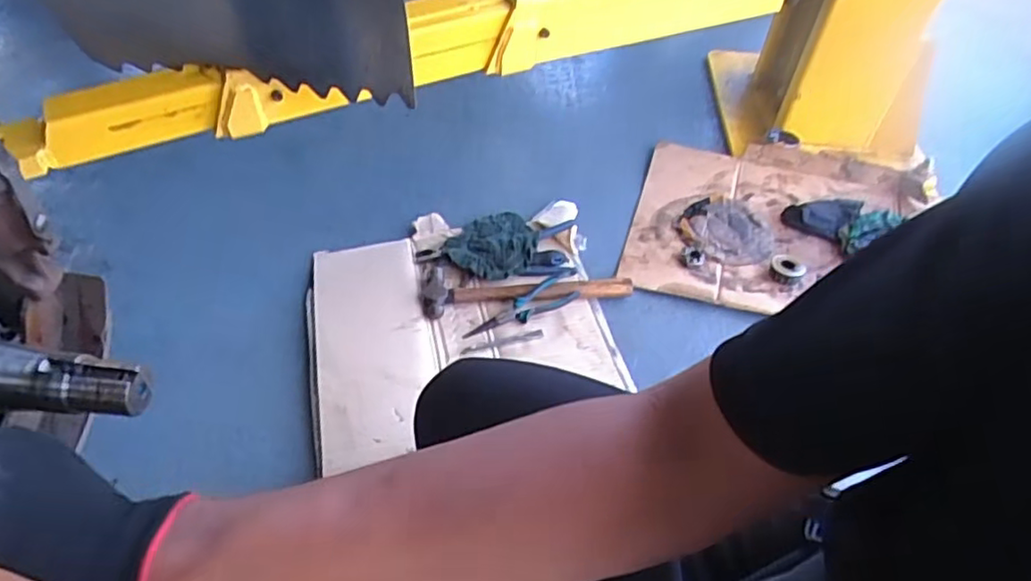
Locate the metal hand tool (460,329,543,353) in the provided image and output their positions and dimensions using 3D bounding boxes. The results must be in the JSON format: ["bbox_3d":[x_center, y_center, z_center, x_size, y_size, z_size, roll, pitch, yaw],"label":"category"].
[{"bbox_3d":[-0.021,0.079,0.996,0.131,0.005,0.016,-12,52,-13],"label":"metal hand tool"}]

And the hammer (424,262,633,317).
[{"bbox_3d":[0.018,-0.015,1.057,0.350,0.026,0.096,-5,50,-7],"label":"hammer"}]

